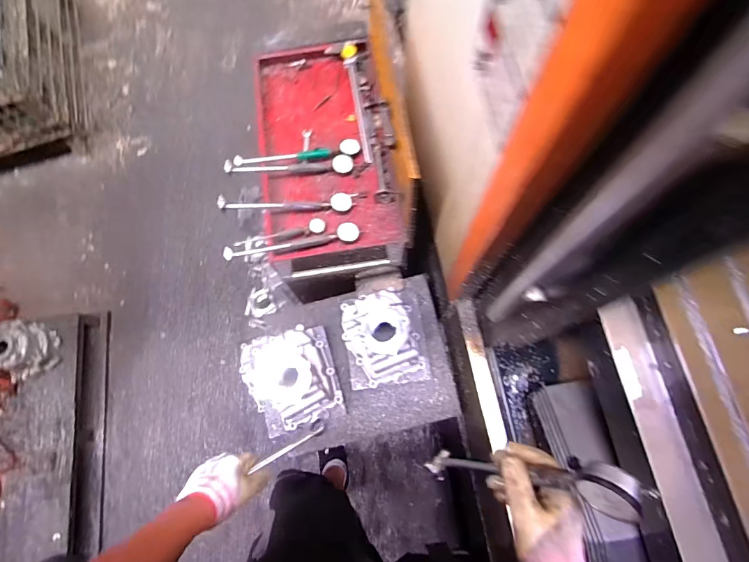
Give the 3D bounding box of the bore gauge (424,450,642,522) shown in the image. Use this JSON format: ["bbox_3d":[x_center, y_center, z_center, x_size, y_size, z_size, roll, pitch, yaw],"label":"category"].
[{"bbox_3d":[0.160,0.235,0.504,0.035,0.337,0.053,-6,75,-23],"label":"bore gauge"}]

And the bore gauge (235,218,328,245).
[{"bbox_3d":[-0.241,-0.122,1.075,0.234,0.027,0.038,-16,76,-20],"label":"bore gauge"}]

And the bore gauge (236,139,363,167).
[{"bbox_3d":[-0.209,-0.354,1.131,0.343,0.058,0.046,-12,76,-5],"label":"bore gauge"}]

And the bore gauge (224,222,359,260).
[{"bbox_3d":[-0.176,-0.100,1.058,0.280,0.050,0.057,-14,76,-24],"label":"bore gauge"}]

